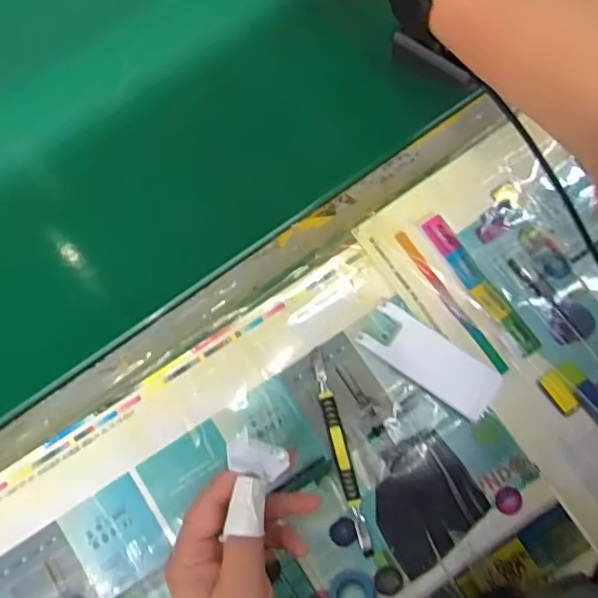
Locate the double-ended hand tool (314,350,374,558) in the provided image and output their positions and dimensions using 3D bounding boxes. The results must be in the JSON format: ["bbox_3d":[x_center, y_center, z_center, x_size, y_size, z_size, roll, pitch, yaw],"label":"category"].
[{"bbox_3d":[0.030,0.108,0.407,0.011,0.008,0.141,-15,78,-3],"label":"double-ended hand tool"}]

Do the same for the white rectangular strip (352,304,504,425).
[{"bbox_3d":[0.095,0.045,0.417,0.102,0.014,0.038,34,80,7],"label":"white rectangular strip"}]

